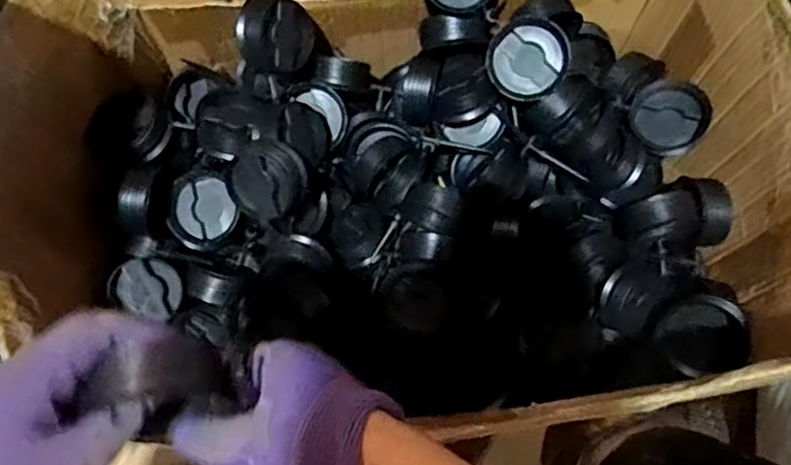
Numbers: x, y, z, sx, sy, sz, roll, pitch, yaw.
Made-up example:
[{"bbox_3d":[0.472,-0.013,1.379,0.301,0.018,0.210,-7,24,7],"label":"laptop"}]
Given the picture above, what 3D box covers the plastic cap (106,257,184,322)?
[{"bbox_3d":[-0.244,0.054,0.637,0.067,0.016,0.055,18,57,-17],"label":"plastic cap"}]

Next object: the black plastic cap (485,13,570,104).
[{"bbox_3d":[0.129,-0.168,0.628,0.073,0.026,0.075,17,114,17],"label":"black plastic cap"}]

